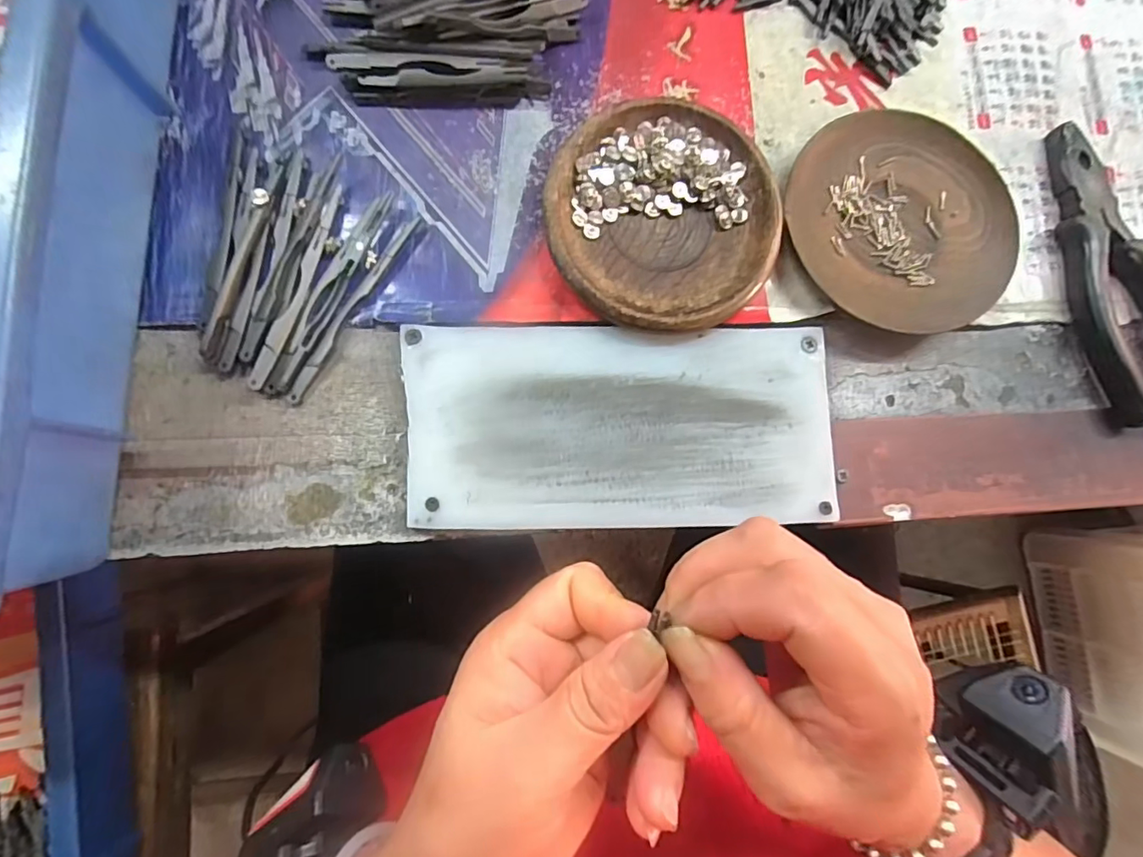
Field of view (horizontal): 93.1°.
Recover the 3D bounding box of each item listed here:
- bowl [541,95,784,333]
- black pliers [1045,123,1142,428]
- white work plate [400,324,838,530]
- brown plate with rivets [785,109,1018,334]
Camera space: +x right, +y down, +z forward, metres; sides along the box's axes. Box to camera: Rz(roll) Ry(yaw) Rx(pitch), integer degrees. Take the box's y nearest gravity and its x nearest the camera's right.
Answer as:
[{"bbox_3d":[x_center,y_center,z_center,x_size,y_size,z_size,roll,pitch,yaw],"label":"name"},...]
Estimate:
[{"bbox_3d":[0.045,-0.102,0.262,0.112,0.016,0.111,1,82,-5],"label":"bowl"},{"bbox_3d":[0.281,-0.076,0.278,0.045,0.018,0.167,-10,83,-6],"label":"black pliers"},{"bbox_3d":[0.025,-0.002,0.252,0.195,0.008,0.093,-1,82,-5],"label":"white work plate"},{"bbox_3d":[0.166,-0.105,0.274,0.112,0.017,0.114,1,82,-5],"label":"brown plate with rivets"}]

